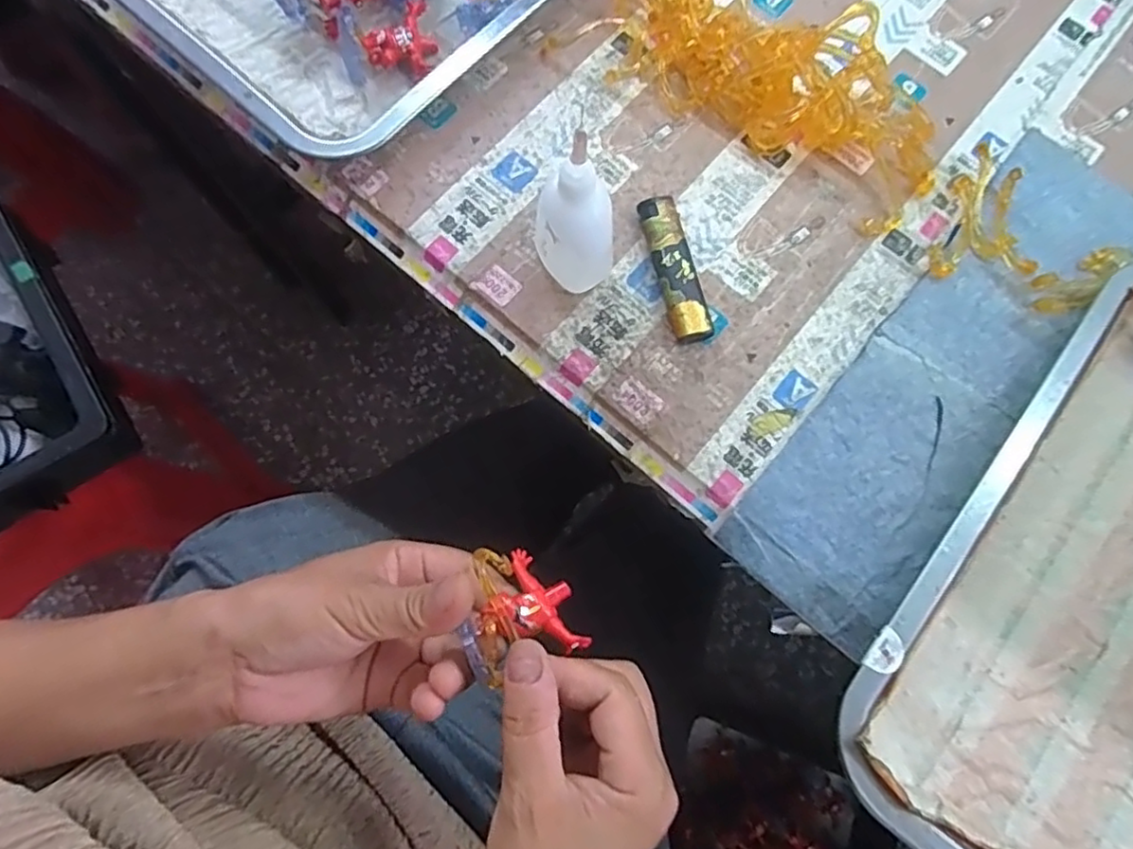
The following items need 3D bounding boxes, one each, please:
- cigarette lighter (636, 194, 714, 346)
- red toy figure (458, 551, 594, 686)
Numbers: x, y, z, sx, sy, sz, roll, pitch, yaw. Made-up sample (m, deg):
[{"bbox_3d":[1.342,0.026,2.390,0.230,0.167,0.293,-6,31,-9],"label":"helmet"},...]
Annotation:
[{"bbox_3d":[0.055,-0.080,0.336,0.020,0.014,0.078,-14,77,-5],"label":"cigarette lighter"},{"bbox_3d":[-0.022,0.077,0.278,0.047,0.024,0.052,-21,78,-6],"label":"red toy figure"}]

